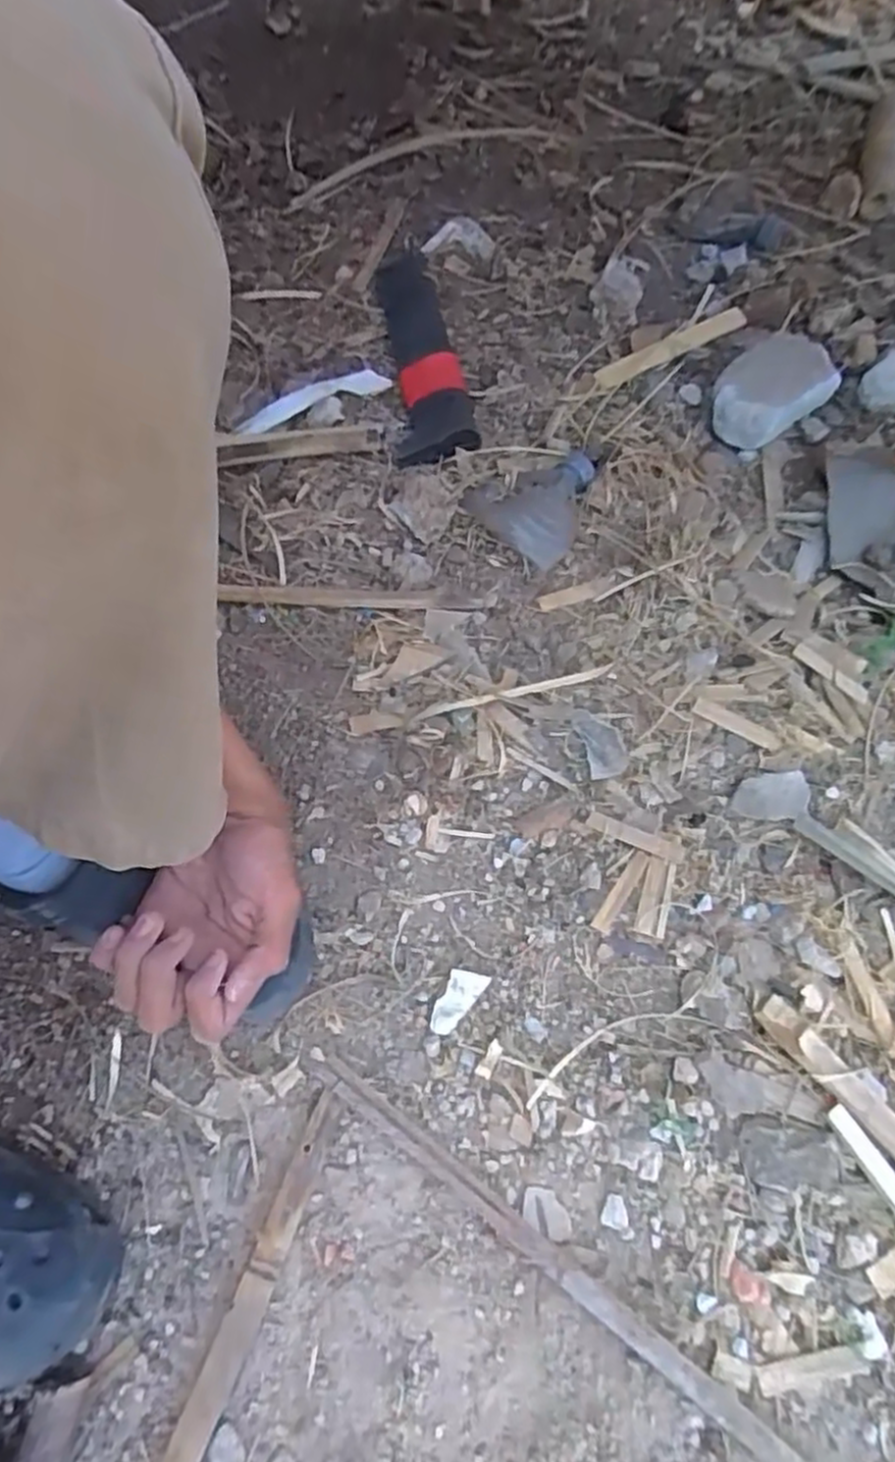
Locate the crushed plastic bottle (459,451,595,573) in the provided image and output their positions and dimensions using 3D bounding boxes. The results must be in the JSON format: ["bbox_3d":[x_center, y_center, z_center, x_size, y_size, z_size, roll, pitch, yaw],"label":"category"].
[{"bbox_3d":[0.085,-0.214,0.667,0.103,0.037,0.111,39,72,17],"label":"crushed plastic bottle"}]

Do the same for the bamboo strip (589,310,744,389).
[{"bbox_3d":[0.234,-0.401,0.763,0.187,0.005,0.021,-28,68,-11],"label":"bamboo strip"}]

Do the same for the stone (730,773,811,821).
[{"bbox_3d":[0.242,0.049,0.545,0.059,0.006,0.034,-5,65,-1],"label":"stone"}]

